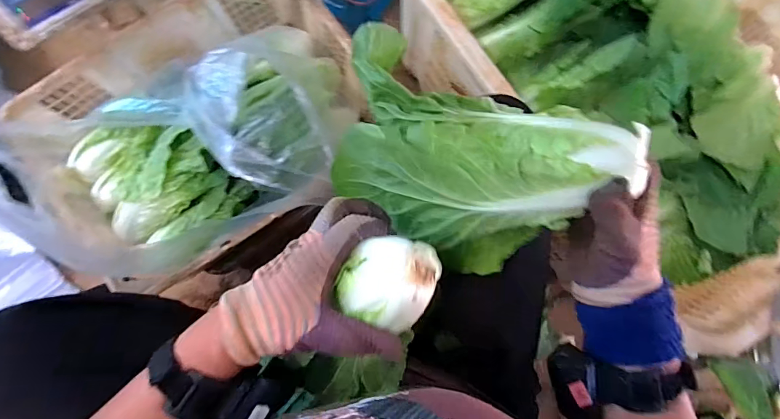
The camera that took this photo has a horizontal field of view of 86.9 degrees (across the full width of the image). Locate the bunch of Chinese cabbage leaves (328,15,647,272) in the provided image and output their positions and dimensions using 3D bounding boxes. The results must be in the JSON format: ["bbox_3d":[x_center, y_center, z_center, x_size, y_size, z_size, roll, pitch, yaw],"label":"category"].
[{"bbox_3d":[0.061,-0.032,0.351,0.214,0.122,0.137,21,84,1],"label":"bunch of Chinese cabbage leaves"}]

